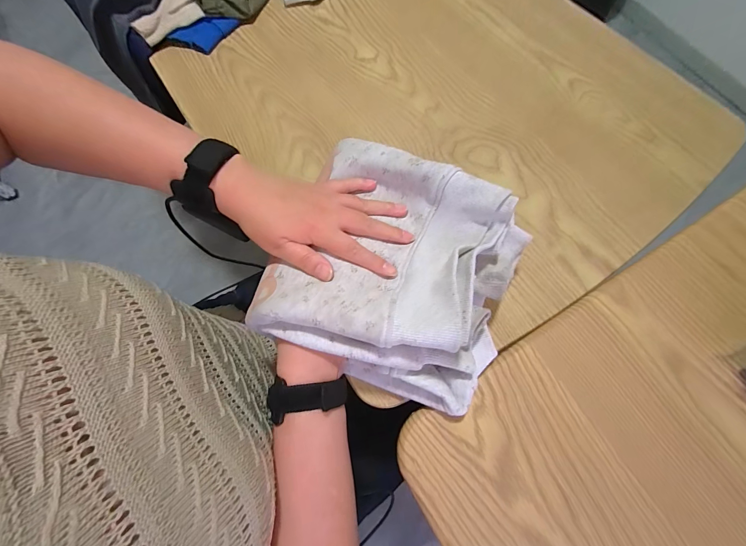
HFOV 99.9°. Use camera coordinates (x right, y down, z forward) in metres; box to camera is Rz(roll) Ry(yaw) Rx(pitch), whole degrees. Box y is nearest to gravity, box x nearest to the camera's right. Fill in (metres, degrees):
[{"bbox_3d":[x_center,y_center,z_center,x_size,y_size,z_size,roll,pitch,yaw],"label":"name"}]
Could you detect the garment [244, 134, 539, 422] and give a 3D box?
[{"bbox_3d":[0.022,-0.008,0.293,0.208,0.078,0.207,22,71,9],"label":"garment"}]

